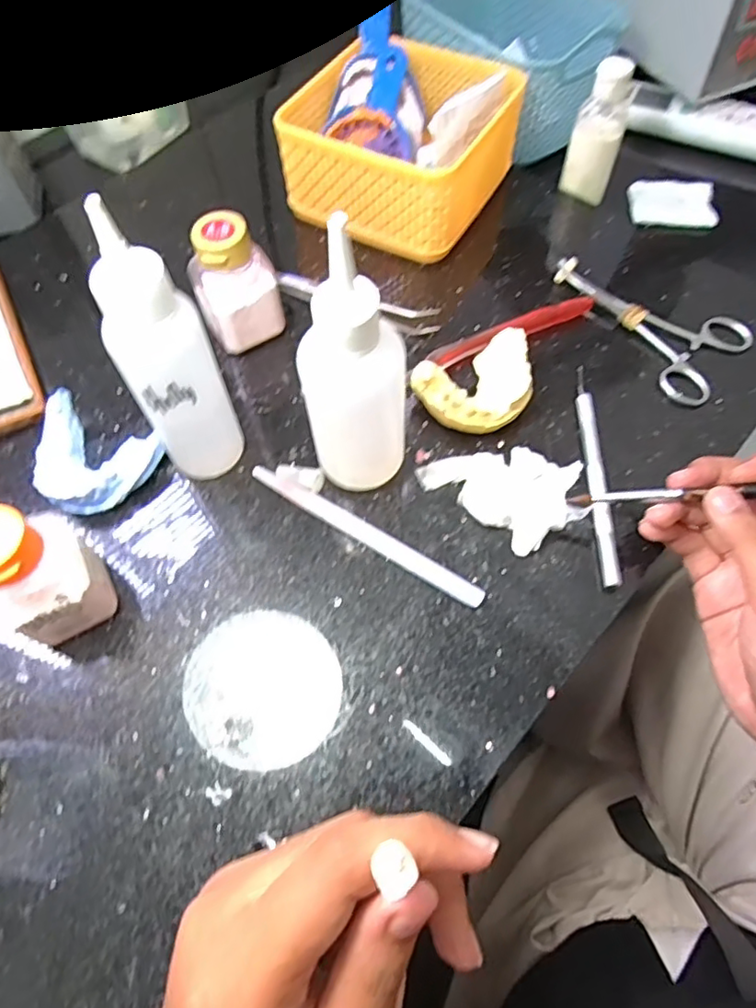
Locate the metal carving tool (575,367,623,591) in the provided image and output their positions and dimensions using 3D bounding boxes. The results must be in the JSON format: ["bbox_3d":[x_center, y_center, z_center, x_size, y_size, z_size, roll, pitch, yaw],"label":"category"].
[{"bbox_3d":[0.116,-0.021,0.313,0.008,0.009,0.137,2,62,2],"label":"metal carving tool"}]

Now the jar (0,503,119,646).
[{"bbox_3d":[-0.147,0.031,0.257,0.040,0.071,0.037,-29,65,-13],"label":"jar"}]

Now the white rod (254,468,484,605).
[{"bbox_3d":[-0.008,0.014,0.301,0.138,0.005,0.010,30,67,16],"label":"white rod"}]

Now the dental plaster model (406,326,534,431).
[{"bbox_3d":[0.057,-0.065,0.326,0.066,0.029,0.050,-21,64,-10],"label":"dental plaster model"}]

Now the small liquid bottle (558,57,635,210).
[{"bbox_3d":[0.152,-0.256,0.403,0.033,0.081,0.024,16,64,10],"label":"small liquid bottle"}]

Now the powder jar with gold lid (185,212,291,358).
[{"bbox_3d":[-0.081,-0.126,0.334,0.045,0.063,0.035,-20,63,-9],"label":"powder jar with gold lid"}]

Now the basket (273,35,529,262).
[{"bbox_3d":[0.018,-0.254,0.408,0.131,0.062,0.139,26,66,14],"label":"basket"}]

